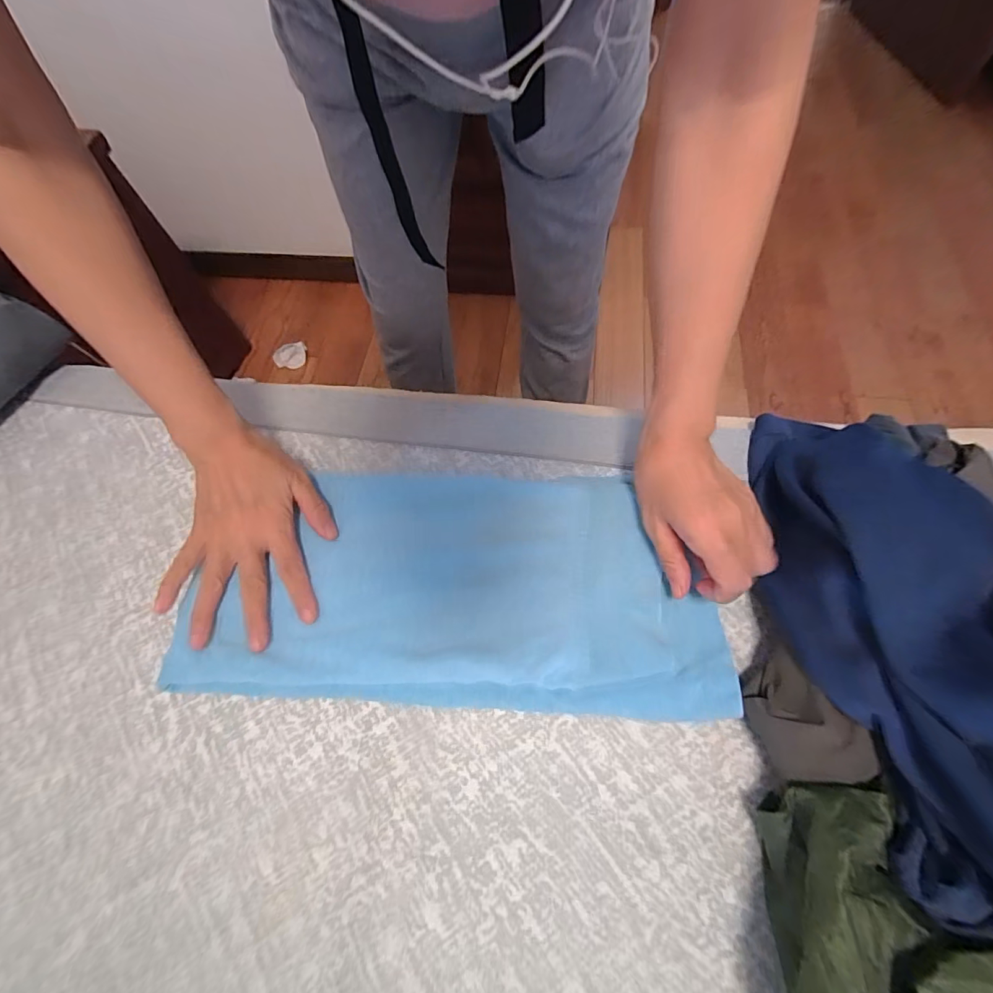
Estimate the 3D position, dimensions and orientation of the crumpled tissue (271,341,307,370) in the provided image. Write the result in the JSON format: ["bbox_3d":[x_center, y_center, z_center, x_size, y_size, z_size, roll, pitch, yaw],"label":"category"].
[{"bbox_3d":[-0.567,-0.385,1.202,0.090,0.049,0.068,-23,66,-7],"label":"crumpled tissue"}]

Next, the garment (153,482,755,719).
[{"bbox_3d":[-0.034,0.065,0.363,0.410,0.040,0.191,2,66,5],"label":"garment"}]

